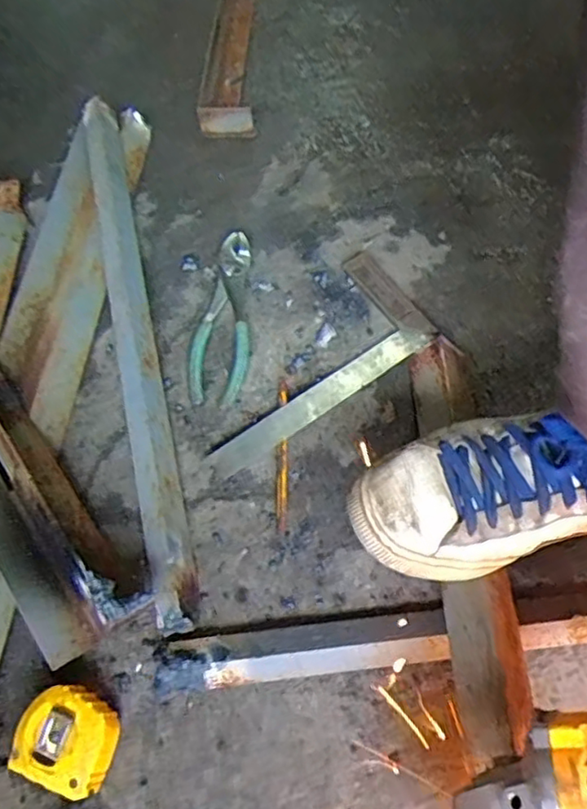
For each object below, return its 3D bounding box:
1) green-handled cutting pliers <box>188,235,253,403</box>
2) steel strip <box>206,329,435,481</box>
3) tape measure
[{"bbox_3d":[-0.068,-0.091,0.614,0.055,0.015,0.199,2,62,0],"label":"green-handled cutting pliers"},{"bbox_3d":[0.027,-0.009,0.569,0.237,0.006,0.030,-33,68,-19],"label":"steel strip"},{"bbox_3d":[-0.156,0.228,0.435,0.066,0.033,0.060,19,63,9],"label":"tape measure"}]

